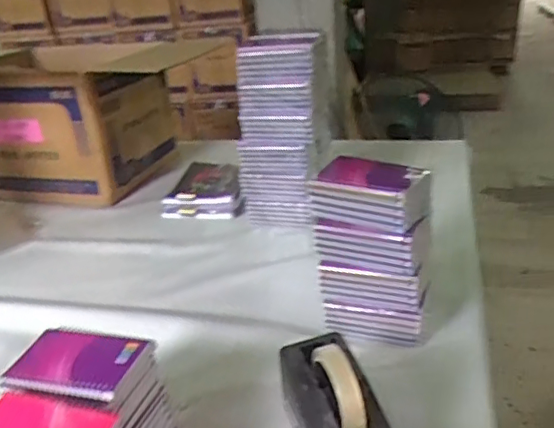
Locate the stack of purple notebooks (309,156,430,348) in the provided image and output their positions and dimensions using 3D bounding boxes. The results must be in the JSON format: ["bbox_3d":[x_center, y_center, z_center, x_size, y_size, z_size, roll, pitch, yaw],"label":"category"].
[{"bbox_3d":[0.123,0.051,0.735,0.142,0.220,0.087,8,29,23],"label":"stack of purple notebooks"}]

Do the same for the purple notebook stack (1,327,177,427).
[{"bbox_3d":[-0.197,0.207,0.606,0.150,0.134,0.104,5,28,17],"label":"purple notebook stack"}]

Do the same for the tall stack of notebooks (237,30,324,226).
[{"bbox_3d":[0.014,-0.172,1.115,0.158,0.349,0.209,-1,27,9],"label":"tall stack of notebooks"}]

